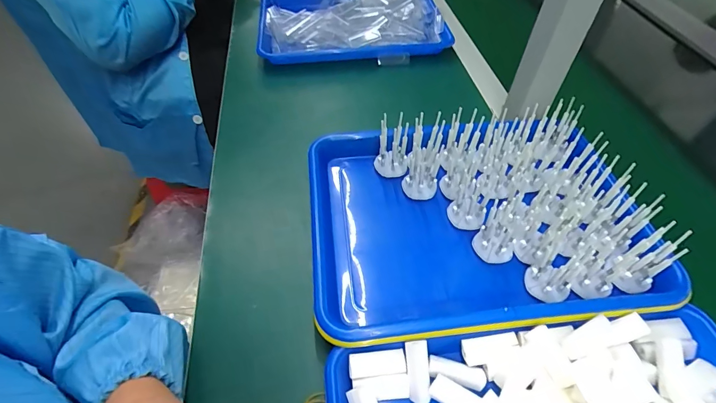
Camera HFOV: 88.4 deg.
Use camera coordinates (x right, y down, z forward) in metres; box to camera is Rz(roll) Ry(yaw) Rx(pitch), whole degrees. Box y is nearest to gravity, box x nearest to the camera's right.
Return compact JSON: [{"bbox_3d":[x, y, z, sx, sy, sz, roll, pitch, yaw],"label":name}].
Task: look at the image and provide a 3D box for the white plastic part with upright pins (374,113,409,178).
[{"bbox_3d":[0.038,-0.061,0.413,0.035,0.070,0.029,9,52,7],"label":"white plastic part with upright pins"}]

